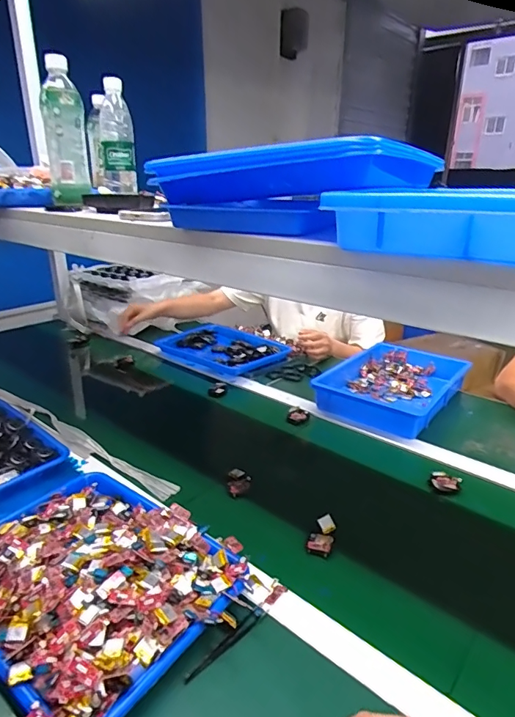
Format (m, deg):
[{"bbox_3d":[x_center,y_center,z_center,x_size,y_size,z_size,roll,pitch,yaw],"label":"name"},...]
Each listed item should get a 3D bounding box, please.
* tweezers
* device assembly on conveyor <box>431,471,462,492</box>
[{"bbox_3d":[-0.034,0.315,0.503,0.011,0.014,0.109,18,30,40],"label":"tweezers"},{"bbox_3d":[0.311,0.205,0.758,0.043,0.011,0.037,15,28,36],"label":"device assembly on conveyor"}]

